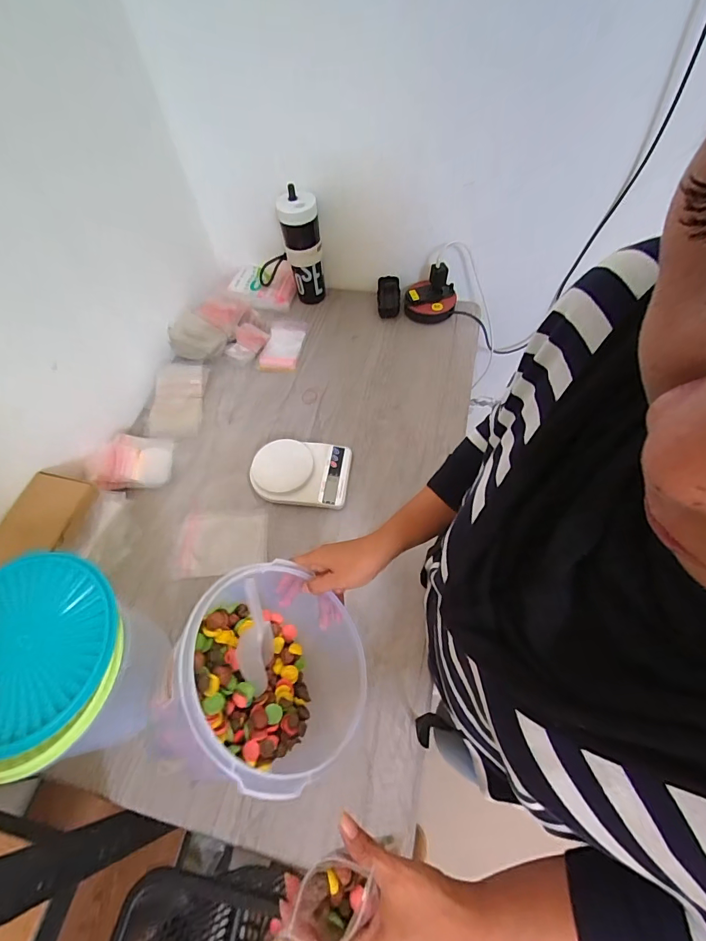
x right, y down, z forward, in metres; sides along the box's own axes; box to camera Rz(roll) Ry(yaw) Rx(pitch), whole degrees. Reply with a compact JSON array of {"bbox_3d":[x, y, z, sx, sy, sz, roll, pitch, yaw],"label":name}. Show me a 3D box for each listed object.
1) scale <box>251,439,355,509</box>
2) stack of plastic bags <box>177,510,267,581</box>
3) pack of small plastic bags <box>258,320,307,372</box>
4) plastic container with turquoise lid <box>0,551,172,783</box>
[{"bbox_3d":[-0.096,-0.002,0.768,0.176,0.042,0.132,5,61,5],"label":"scale"},{"bbox_3d":[-0.230,0.129,0.731,0.149,0.009,0.110,-2,73,-2],"label":"stack of plastic bags"},{"bbox_3d":[-0.161,-0.296,0.960,0.085,0.009,0.160,6,61,6],"label":"pack of small plastic bags"},{"bbox_3d":[-0.363,0.252,0.536,0.199,0.206,0.213,-2,59,3],"label":"plastic container with turquoise lid"}]

